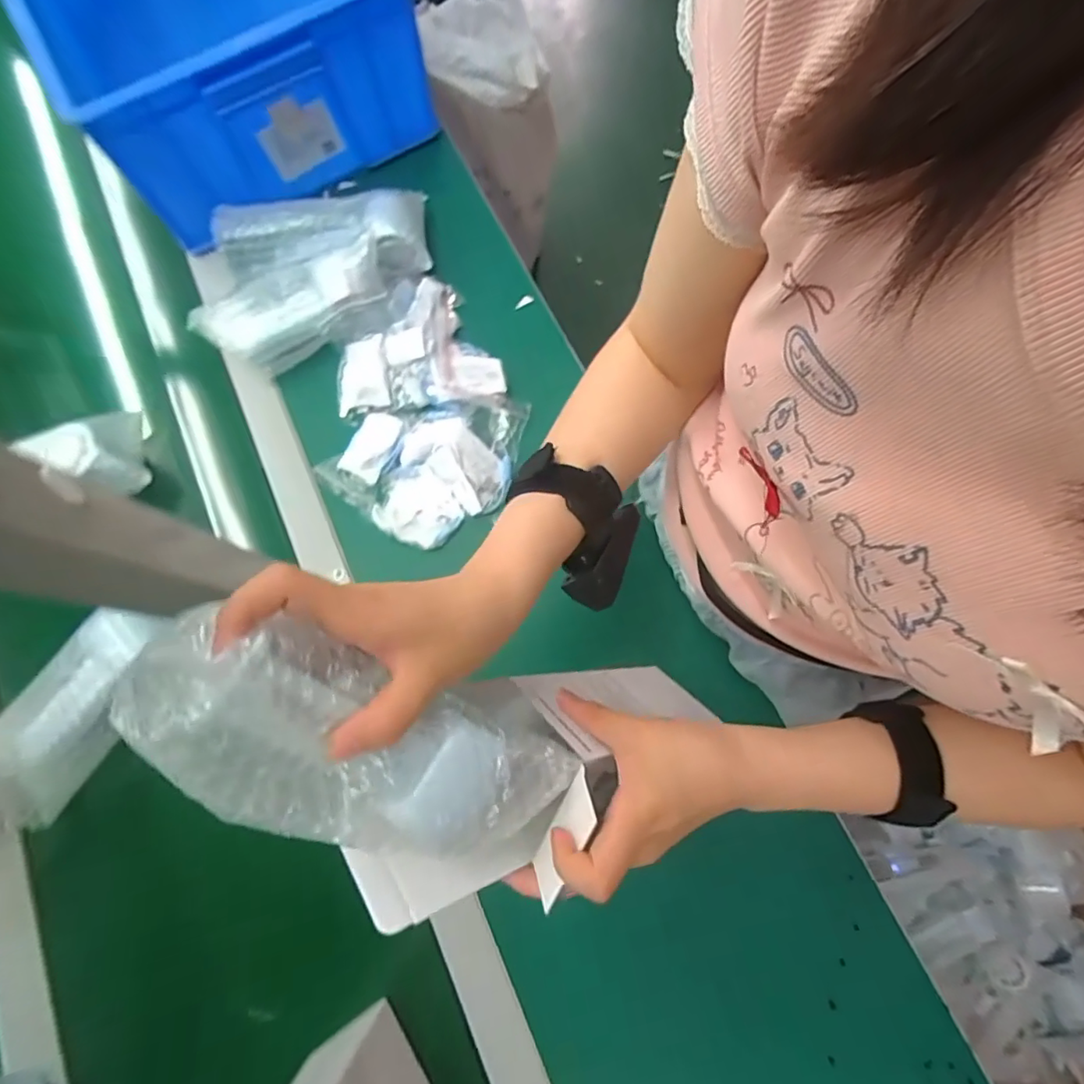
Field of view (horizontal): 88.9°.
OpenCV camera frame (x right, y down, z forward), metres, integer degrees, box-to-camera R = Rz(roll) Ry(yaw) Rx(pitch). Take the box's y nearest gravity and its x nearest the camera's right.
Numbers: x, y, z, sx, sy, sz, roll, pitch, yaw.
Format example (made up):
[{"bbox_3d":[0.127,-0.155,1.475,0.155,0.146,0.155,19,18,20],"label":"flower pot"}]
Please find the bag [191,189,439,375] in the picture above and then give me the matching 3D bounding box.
[{"bbox_3d":[-0.235,-0.279,0.574,0.251,0.066,0.145,-19,75,-3],"label":"bag"}]

